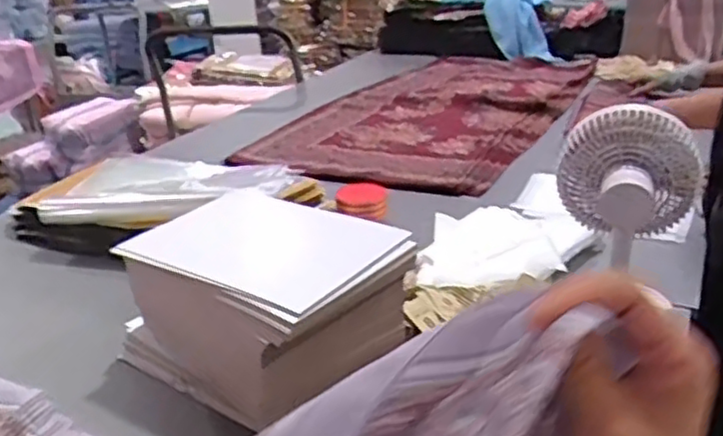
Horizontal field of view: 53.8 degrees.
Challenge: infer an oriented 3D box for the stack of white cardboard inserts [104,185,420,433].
[{"bbox_3d":[-0.115,0.094,0.835,0.307,0.153,0.229,15,30,36],"label":"stack of white cardboard inserts"}]

